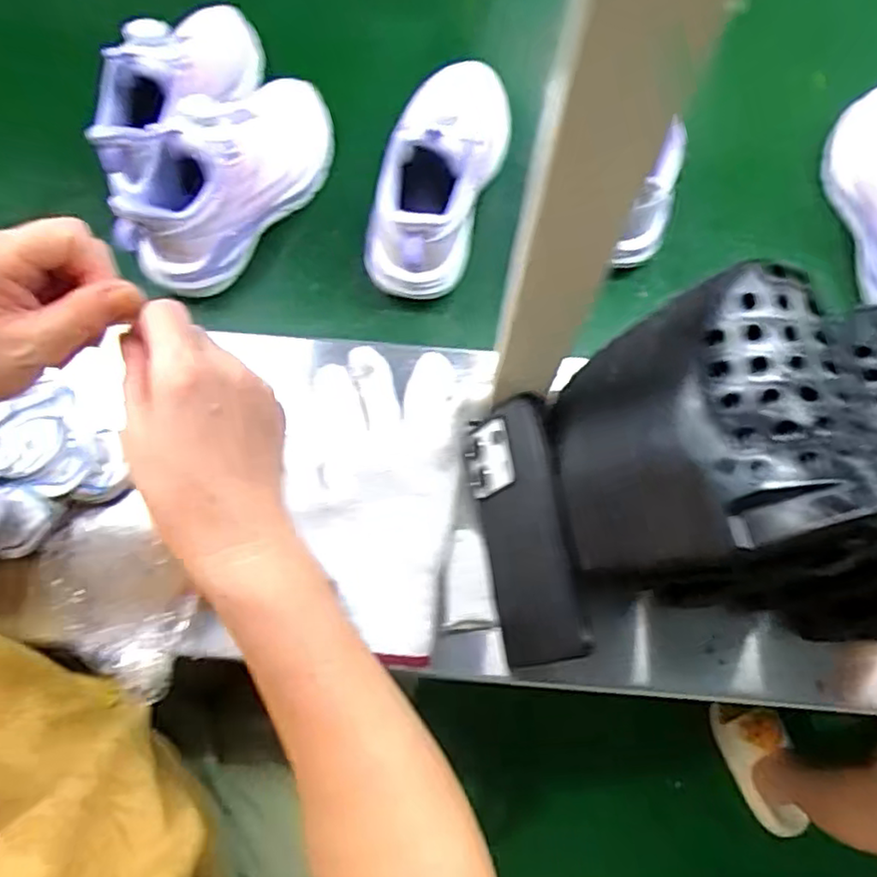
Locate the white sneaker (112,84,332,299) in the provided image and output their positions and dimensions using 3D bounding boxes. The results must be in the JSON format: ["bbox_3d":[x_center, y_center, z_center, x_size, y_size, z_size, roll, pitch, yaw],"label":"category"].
[{"bbox_3d":[-0.166,-0.215,0.514,0.200,0.102,0.102,-42,77,-14],"label":"white sneaker"}]

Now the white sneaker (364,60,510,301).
[{"bbox_3d":[-0.005,-0.224,0.517,0.093,0.098,0.208,16,72,4],"label":"white sneaker"}]

